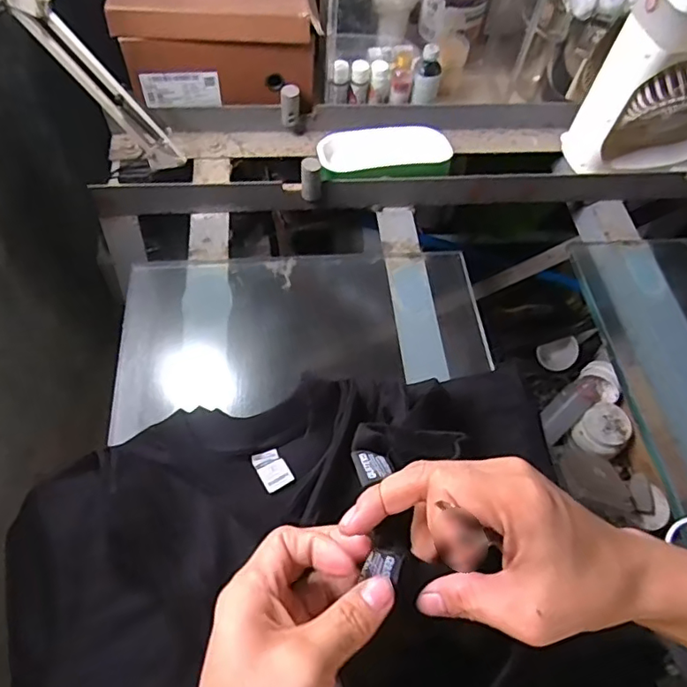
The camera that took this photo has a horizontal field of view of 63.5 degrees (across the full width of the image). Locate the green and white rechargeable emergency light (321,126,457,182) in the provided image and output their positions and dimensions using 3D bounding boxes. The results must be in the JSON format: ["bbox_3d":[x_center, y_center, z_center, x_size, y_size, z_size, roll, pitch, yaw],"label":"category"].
[{"bbox_3d":[0.055,-0.255,0.757,0.173,0.029,0.084,-6,59,-8],"label":"green and white rechargeable emergency light"}]

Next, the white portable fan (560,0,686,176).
[{"bbox_3d":[0.434,-0.347,0.722,0.188,0.258,0.106,-9,60,-10],"label":"white portable fan"}]

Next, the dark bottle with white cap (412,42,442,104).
[{"bbox_3d":[0.122,-0.386,0.798,0.036,0.078,0.028,13,59,3],"label":"dark bottle with white cap"}]

